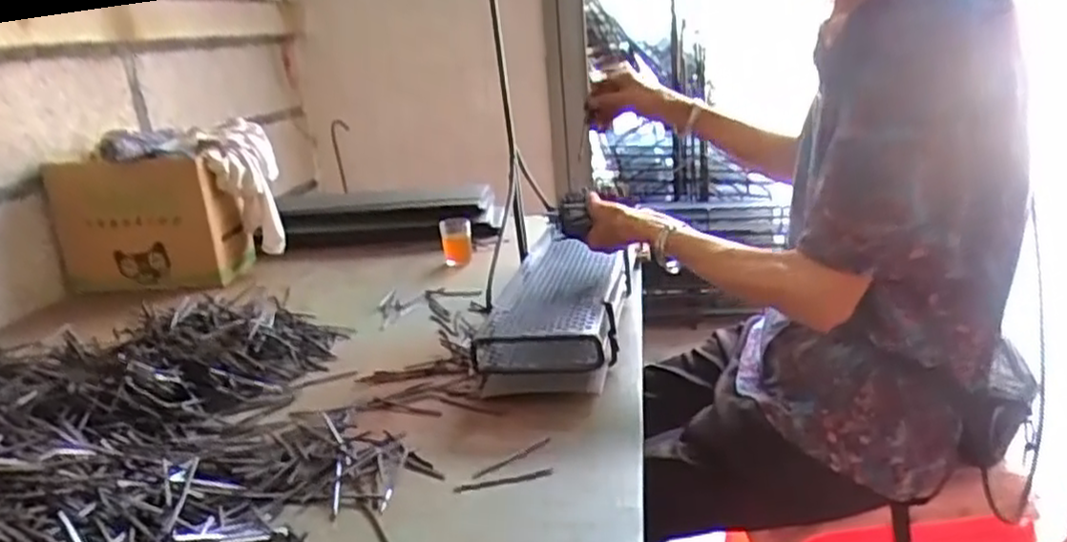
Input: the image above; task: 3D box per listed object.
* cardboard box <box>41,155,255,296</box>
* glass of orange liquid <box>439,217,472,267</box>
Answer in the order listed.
[{"bbox_3d":[-0.724,-0.097,1.399,0.316,0.237,0.152,-1,19,11],"label":"cardboard box"},{"bbox_3d":[-0.136,-0.053,1.344,0.054,0.092,0.063,-8,18,-8],"label":"glass of orange liquid"}]

